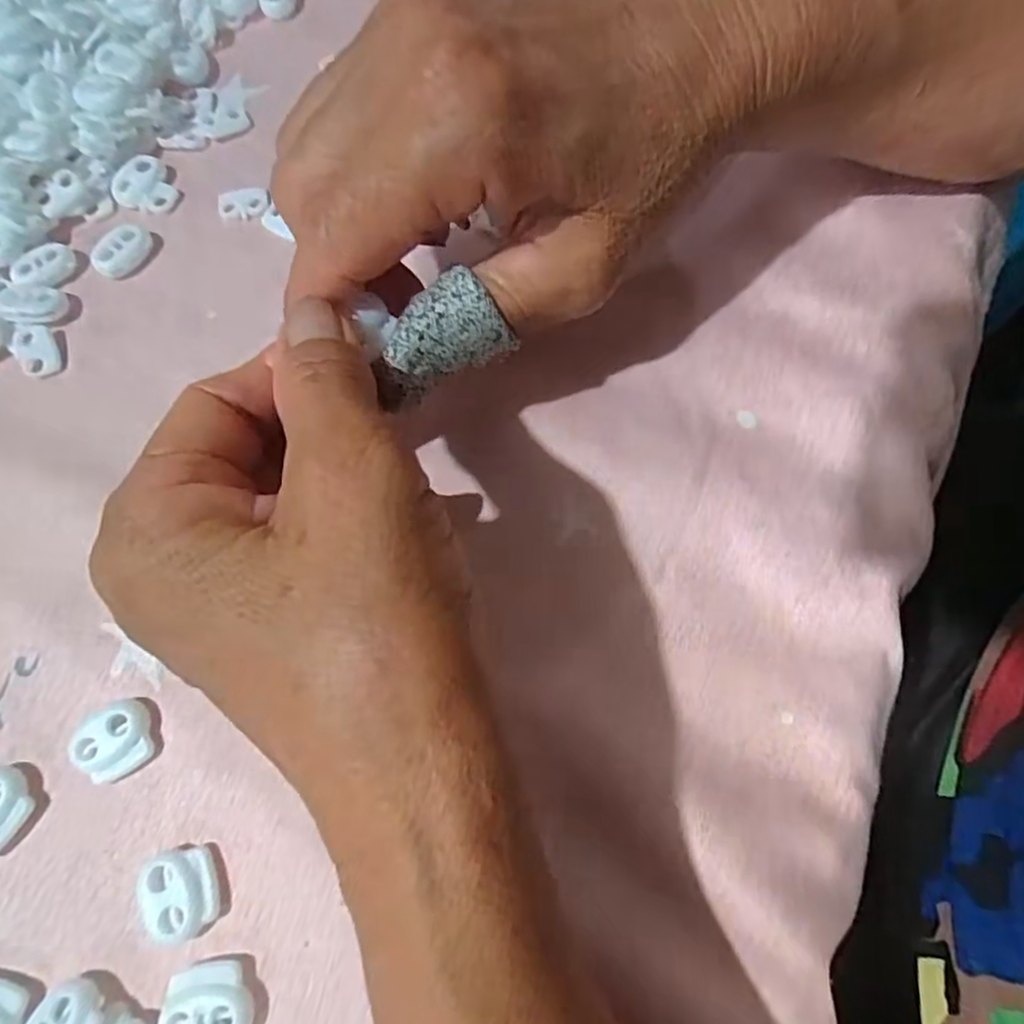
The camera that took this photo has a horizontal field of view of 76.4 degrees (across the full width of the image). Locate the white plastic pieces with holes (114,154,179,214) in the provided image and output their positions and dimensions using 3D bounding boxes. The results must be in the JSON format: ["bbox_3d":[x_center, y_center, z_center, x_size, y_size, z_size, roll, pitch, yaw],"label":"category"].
[{"bbox_3d":[-0.138,-0.122,0.243,0.021,0.006,0.022,-30,74,-8],"label":"white plastic pieces with holes"}]

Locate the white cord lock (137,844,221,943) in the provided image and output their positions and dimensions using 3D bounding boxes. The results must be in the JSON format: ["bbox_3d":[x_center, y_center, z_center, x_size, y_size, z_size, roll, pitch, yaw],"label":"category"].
[{"bbox_3d":[-0.086,0.098,0.167,0.017,0.007,0.021,-20,73,-5],"label":"white cord lock"}]

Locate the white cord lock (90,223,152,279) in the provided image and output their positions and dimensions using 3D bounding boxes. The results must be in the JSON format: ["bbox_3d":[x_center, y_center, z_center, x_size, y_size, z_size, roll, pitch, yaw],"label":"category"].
[{"bbox_3d":[-0.140,-0.094,0.235,0.013,0.007,0.022,40,77,13],"label":"white cord lock"}]

